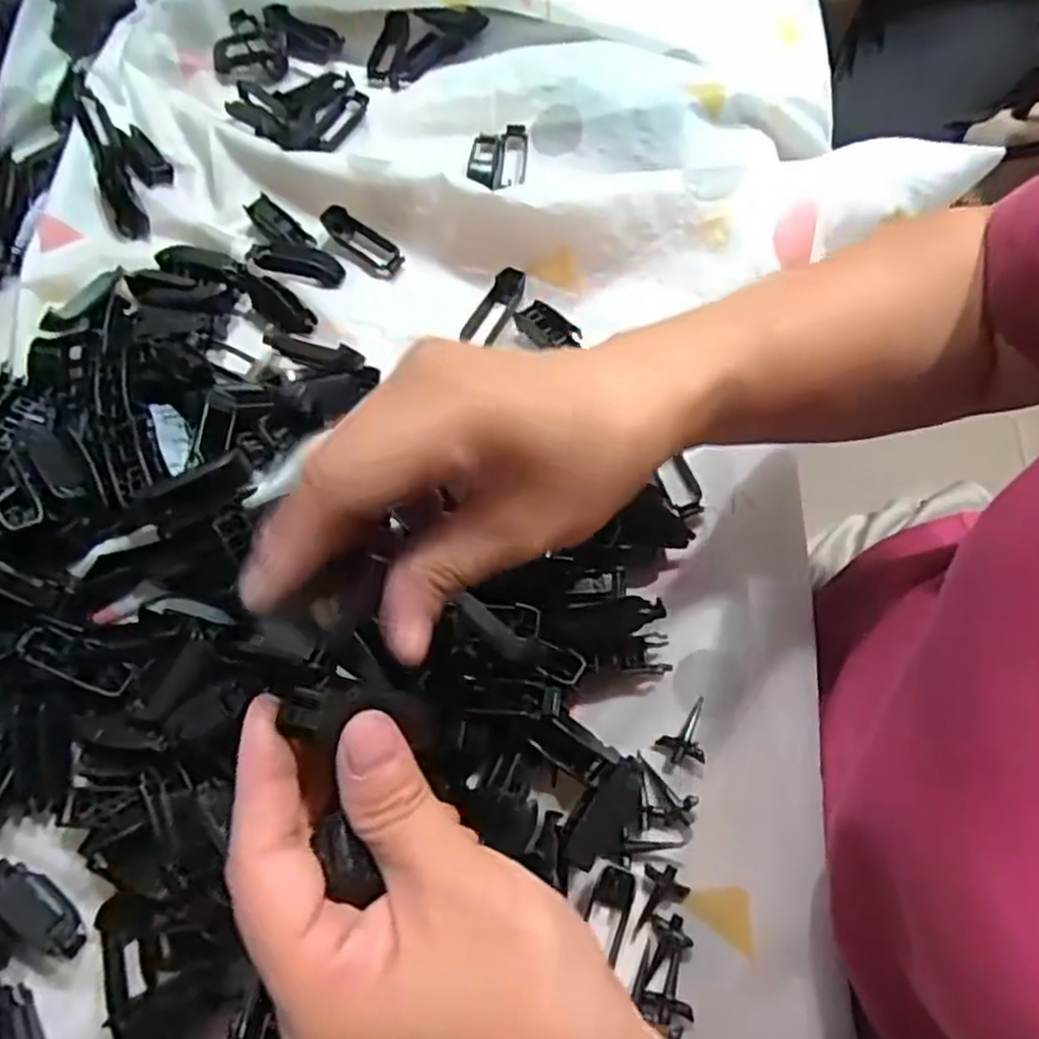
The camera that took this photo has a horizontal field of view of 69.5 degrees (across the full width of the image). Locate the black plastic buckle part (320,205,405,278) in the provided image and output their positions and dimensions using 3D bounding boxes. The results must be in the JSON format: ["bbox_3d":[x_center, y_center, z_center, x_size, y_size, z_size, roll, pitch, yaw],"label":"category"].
[{"bbox_3d":[-0.097,-0.168,0.452,0.060,0.012,0.022,41,75,17],"label":"black plastic buckle part"}]

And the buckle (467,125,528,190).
[{"bbox_3d":[-0.014,-0.226,0.472,0.036,0.014,0.044,3,68,4],"label":"buckle"}]

